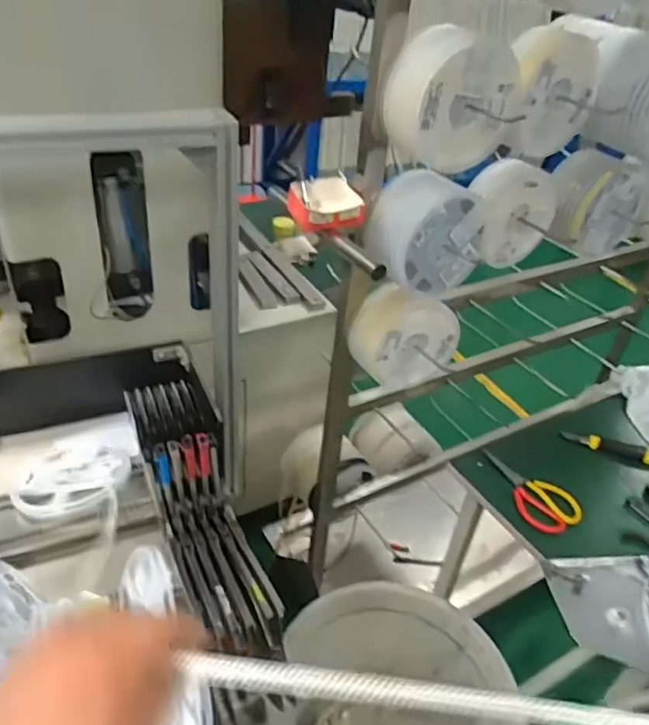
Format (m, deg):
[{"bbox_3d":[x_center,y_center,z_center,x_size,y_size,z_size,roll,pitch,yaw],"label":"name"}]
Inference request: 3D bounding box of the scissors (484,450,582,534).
[{"bbox_3d":[0.351,0.212,1.069,0.094,0.019,0.209,-14,41,-26],"label":"scissors"}]

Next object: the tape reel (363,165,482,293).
[{"bbox_3d":[0.161,-0.209,0.947,0.172,0.171,0.101,-18,43,-30],"label":"tape reel"}]

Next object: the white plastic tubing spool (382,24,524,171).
[{"bbox_3d":[0.183,-0.370,0.844,0.178,0.164,0.089,-18,43,-30],"label":"white plastic tubing spool"}]

